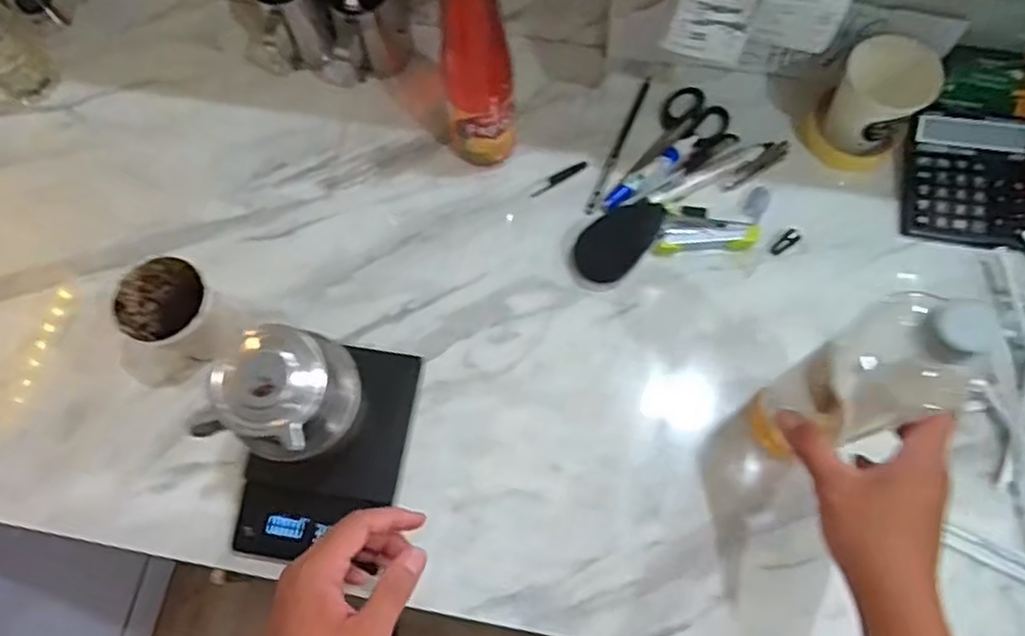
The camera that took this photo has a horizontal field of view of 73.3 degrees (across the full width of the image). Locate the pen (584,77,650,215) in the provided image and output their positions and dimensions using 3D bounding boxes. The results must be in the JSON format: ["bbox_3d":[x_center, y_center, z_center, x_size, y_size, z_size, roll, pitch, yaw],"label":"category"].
[{"bbox_3d":[0.106,-0.172,0.681,0.010,0.006,0.163,23,73,9],"label":"pen"}]

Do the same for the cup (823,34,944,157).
[{"bbox_3d":[0.340,-0.206,0.642,0.079,0.068,0.090,39,78,13],"label":"cup"}]

